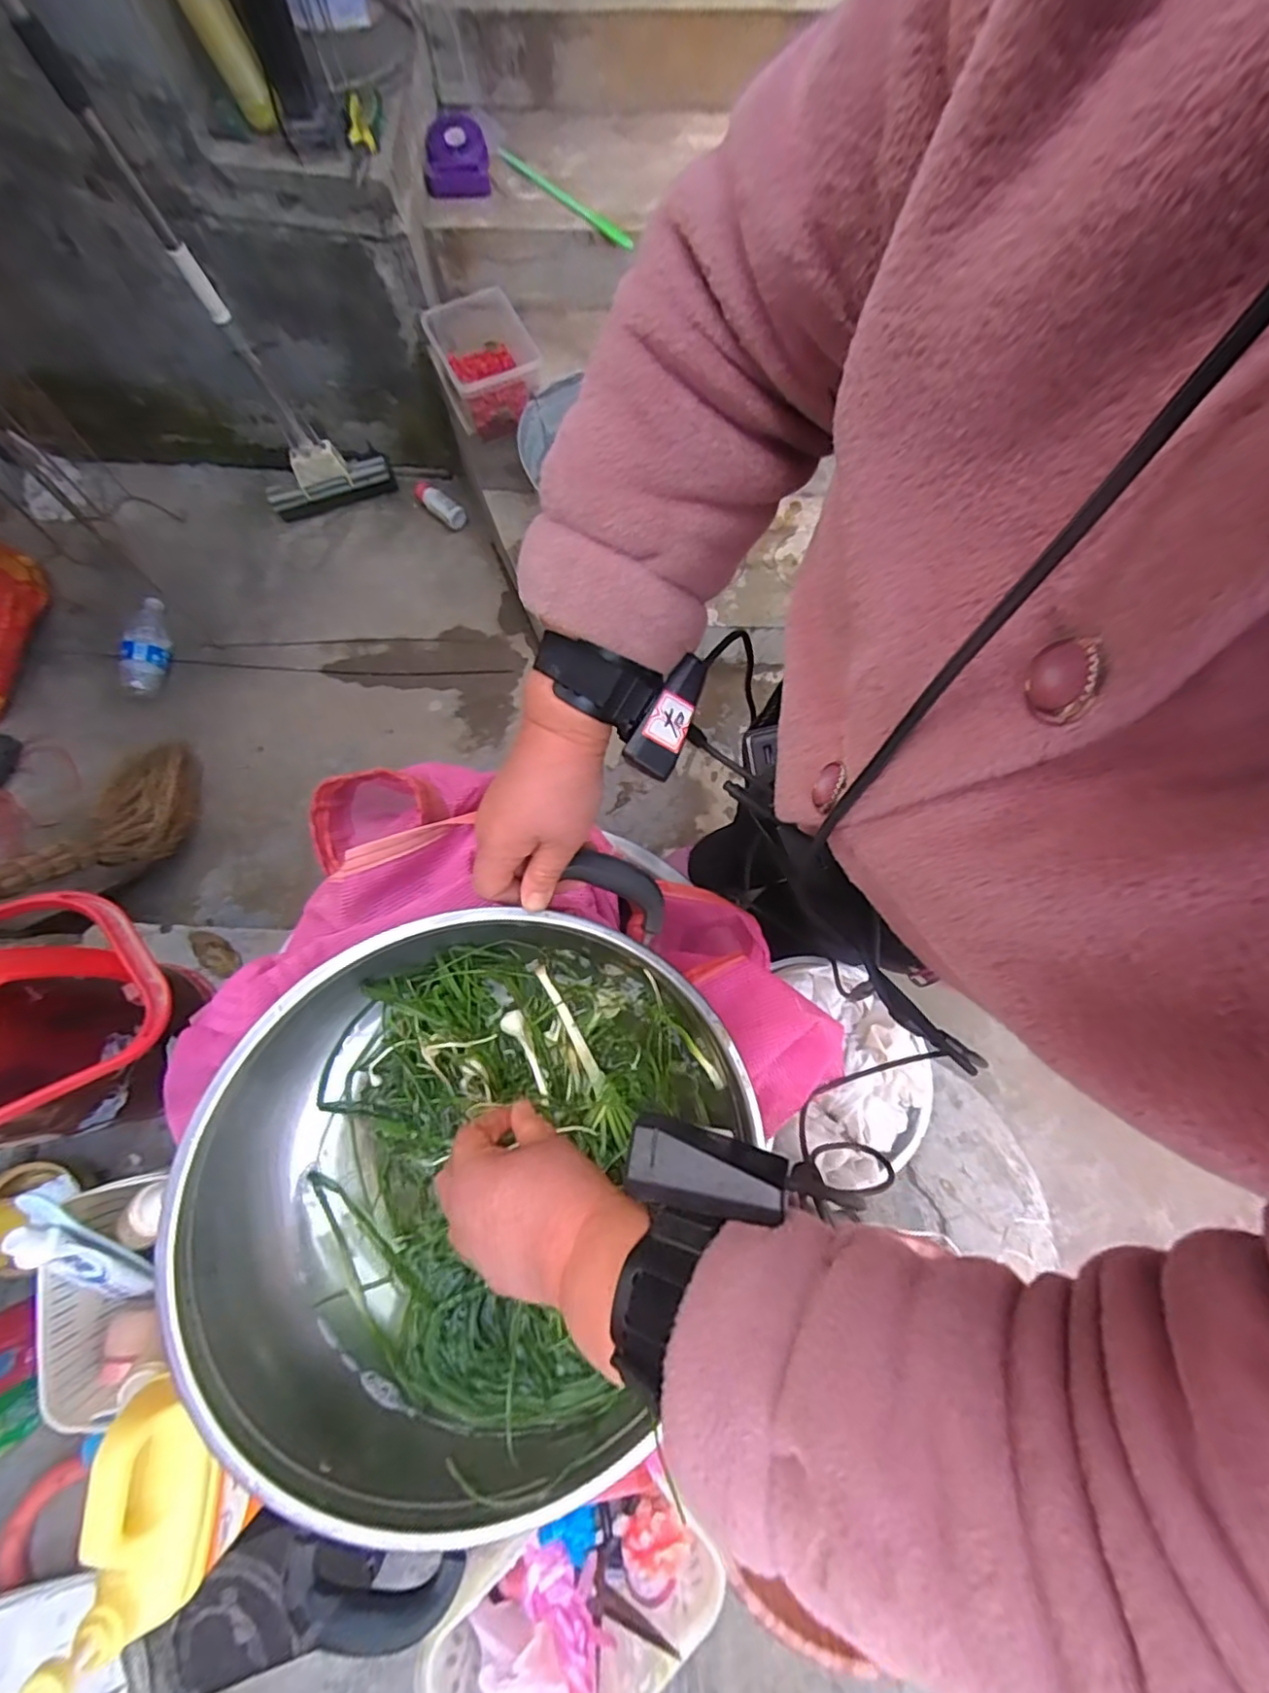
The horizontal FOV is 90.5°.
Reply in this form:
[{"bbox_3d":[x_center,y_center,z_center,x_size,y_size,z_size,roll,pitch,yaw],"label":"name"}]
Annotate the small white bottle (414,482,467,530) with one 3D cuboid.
[{"bbox_3d":[-0.439,-0.770,1.413,0.125,0.036,0.044,35,78,-12],"label":"small white bottle"}]

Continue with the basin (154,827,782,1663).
[{"bbox_3d":[-0.080,0.206,0.380,0.318,0.120,0.316,-24,78,-6],"label":"basin"}]

